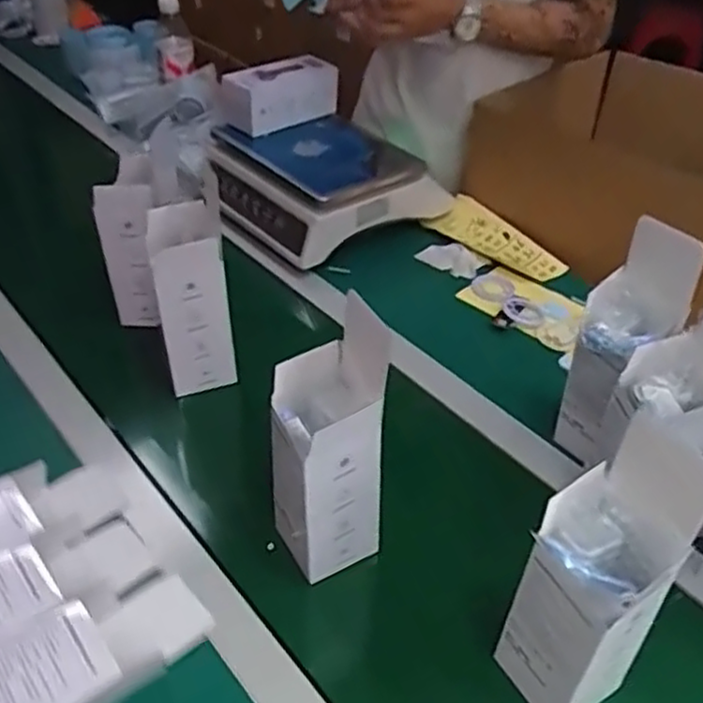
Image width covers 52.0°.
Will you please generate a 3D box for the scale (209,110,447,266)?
[{"bbox_3d":[-0.043,-0.271,1.076,0.308,0.096,0.281,-22,48,-27],"label":"scale"}]

